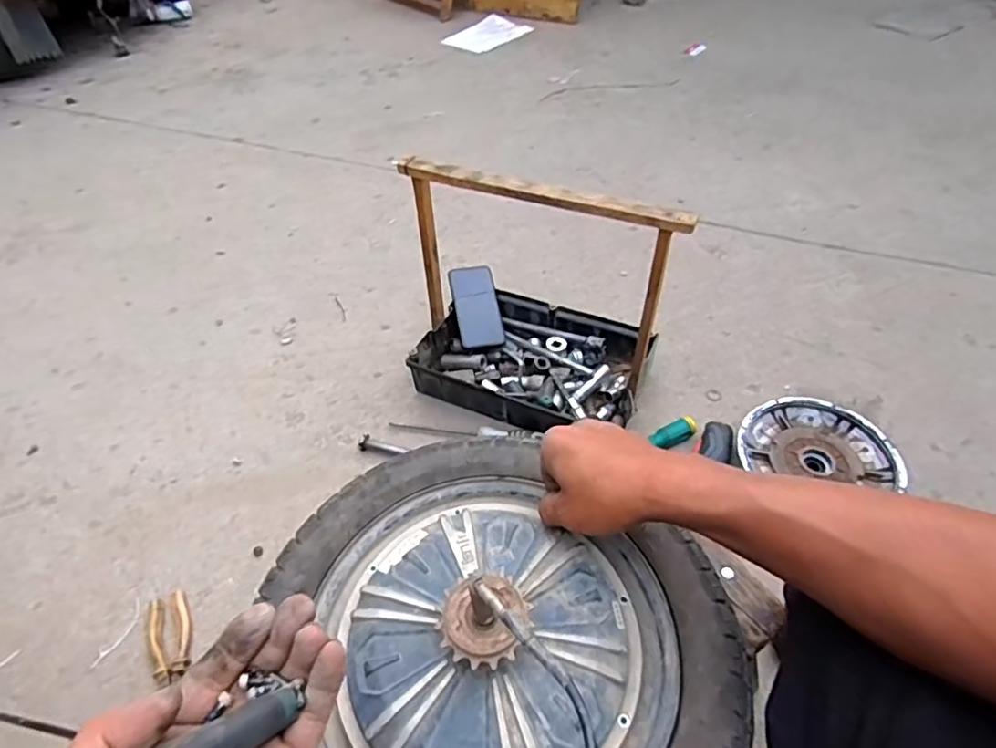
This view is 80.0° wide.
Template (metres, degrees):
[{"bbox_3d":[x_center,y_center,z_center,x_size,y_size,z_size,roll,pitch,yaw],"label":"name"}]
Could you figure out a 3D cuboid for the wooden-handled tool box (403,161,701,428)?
[{"bbox_3d":[0.061,-0.125,0.936,0.402,0.397,0.238,19,53,19],"label":"wooden-handled tool box"}]

